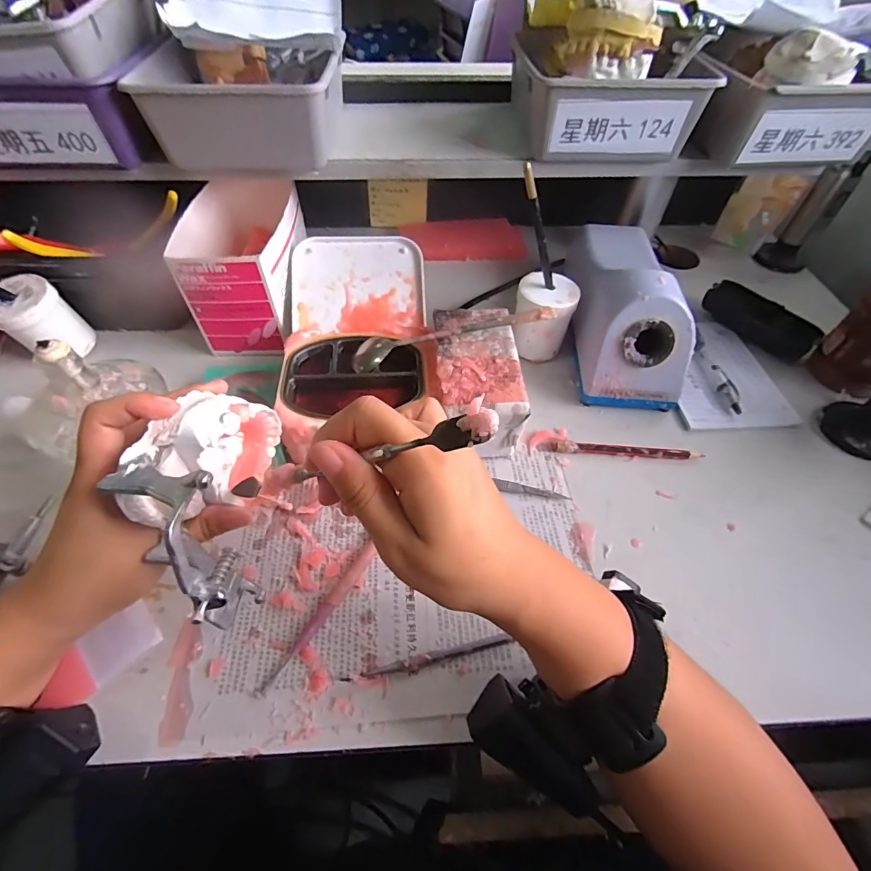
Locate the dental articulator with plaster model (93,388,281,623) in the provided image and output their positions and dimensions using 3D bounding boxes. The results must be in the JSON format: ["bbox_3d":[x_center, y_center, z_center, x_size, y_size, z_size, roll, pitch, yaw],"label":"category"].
[{"bbox_3d":[-0.124,0.028,0.225,0.056,0.082,0.128,-4,53,-3],"label":"dental articulator with plaster model"}]

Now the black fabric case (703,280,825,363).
[{"bbox_3d":[0.339,-0.121,0.457,0.036,0.030,0.109,-33,59,-22],"label":"black fabric case"}]

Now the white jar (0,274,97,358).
[{"bbox_3d":[-0.359,-0.100,0.399,0.049,0.071,0.057,30,59,21],"label":"white jar"}]

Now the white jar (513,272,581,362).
[{"bbox_3d":[0.104,-0.113,0.423,0.052,0.071,0.050,0,53,0],"label":"white jar"}]

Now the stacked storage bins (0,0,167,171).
[{"bbox_3d":[-0.322,-0.306,0.373,0.156,0.089,0.144,-4,53,-3],"label":"stacked storage bins"}]

